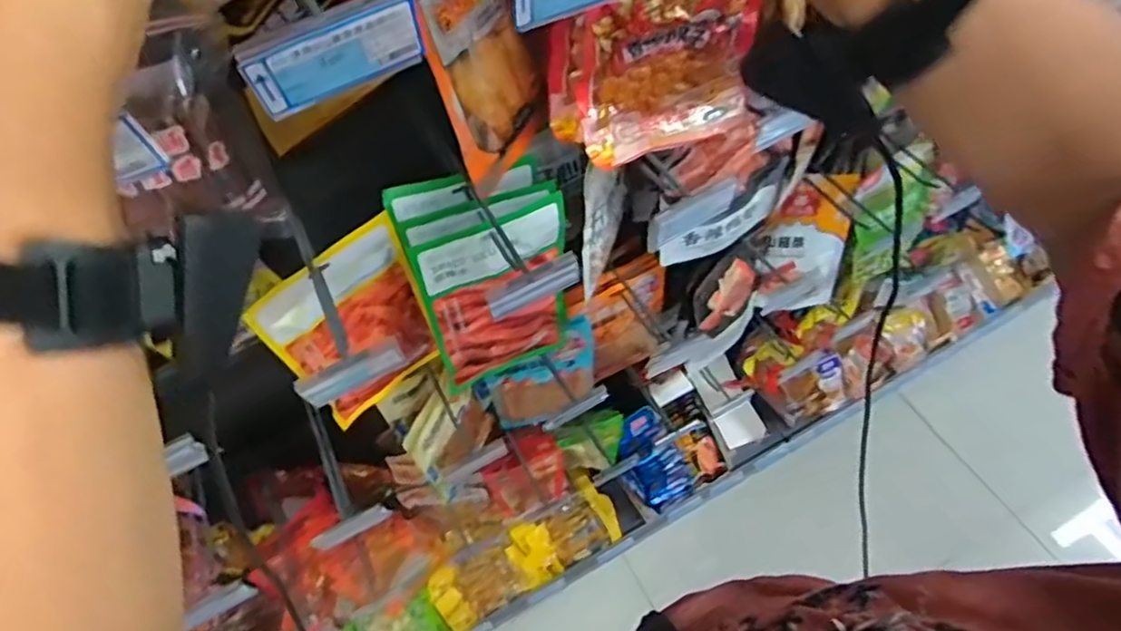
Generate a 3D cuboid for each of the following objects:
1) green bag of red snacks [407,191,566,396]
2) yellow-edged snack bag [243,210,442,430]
[{"bbox_3d":[-0.063,-0.012,0.709,0.166,0.241,0.049,-29,61,-12],"label":"green bag of red snacks"},{"bbox_3d":[-0.213,0.016,0.706,0.157,0.231,0.032,-42,65,-19],"label":"yellow-edged snack bag"}]

